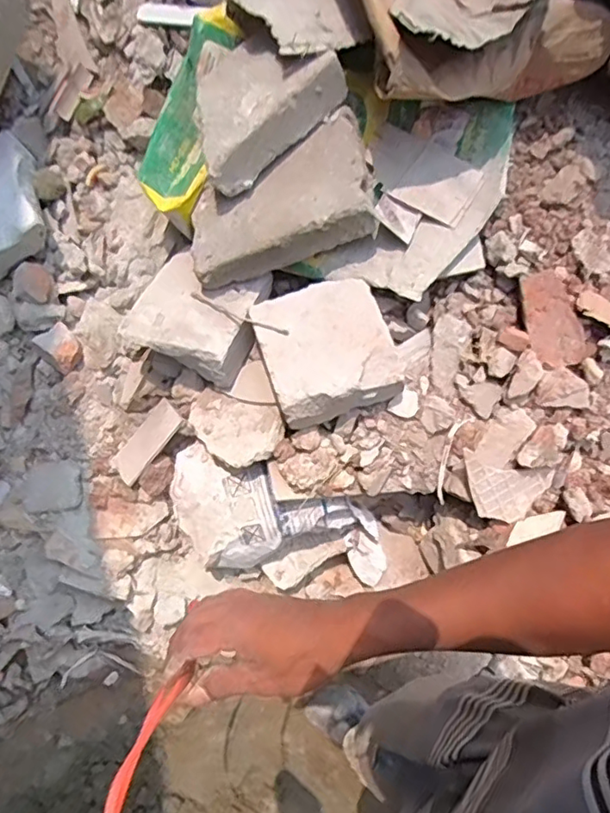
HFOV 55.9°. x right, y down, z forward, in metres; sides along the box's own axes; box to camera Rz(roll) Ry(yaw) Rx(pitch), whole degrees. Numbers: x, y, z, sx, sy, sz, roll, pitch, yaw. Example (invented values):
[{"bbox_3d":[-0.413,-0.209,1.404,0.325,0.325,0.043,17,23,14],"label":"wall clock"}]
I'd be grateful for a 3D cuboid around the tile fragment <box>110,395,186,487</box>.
[{"bbox_3d":[-0.296,0.067,1.078,0.075,0.015,0.166,42,96,27],"label":"tile fragment"}]

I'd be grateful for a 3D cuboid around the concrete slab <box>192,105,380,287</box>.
[{"bbox_3d":[-0.042,-0.328,0.932,0.304,0.078,0.187,-16,76,17],"label":"concrete slab"}]

